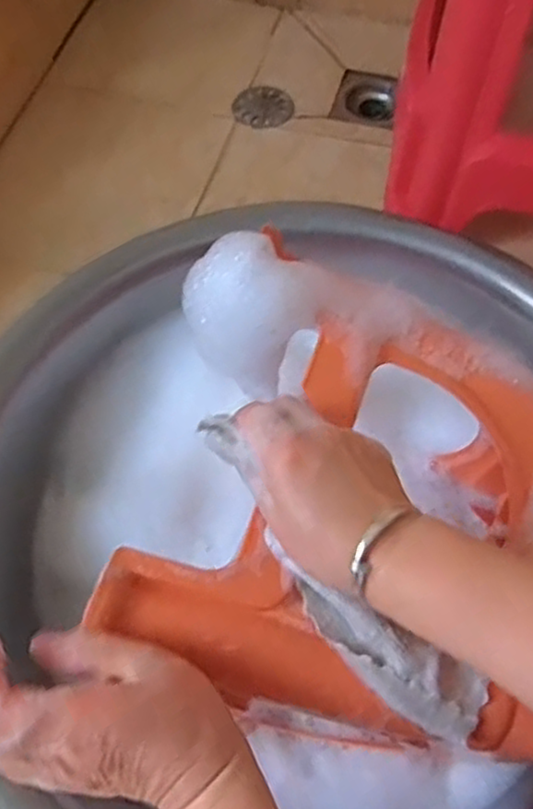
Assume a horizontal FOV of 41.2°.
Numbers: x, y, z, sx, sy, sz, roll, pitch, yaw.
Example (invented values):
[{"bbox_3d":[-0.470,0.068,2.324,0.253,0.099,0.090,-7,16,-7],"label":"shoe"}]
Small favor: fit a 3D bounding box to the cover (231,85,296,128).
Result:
[{"bbox_3d":[-0.005,-0.401,0.950,0.083,0.009,0.085,4,61,3],"label":"cover"}]

